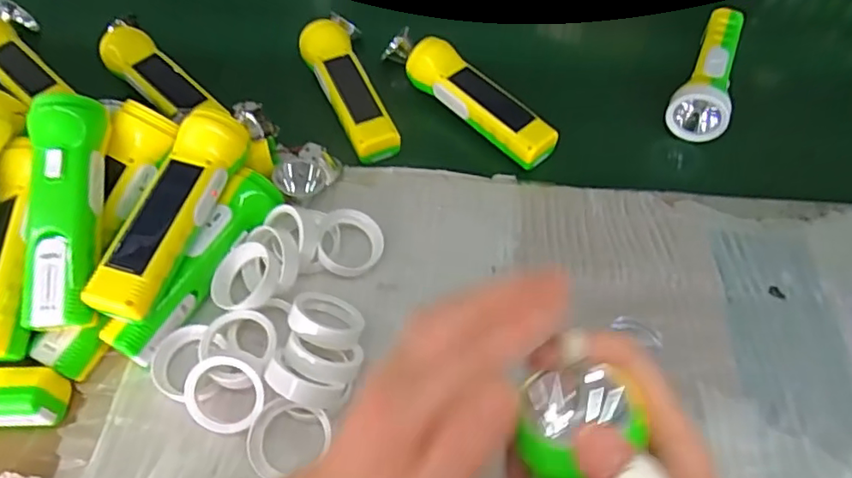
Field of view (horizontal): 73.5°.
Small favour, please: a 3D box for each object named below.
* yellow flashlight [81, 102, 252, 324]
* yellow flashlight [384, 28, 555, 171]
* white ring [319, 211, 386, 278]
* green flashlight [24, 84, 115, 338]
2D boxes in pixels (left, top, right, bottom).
[{"bbox_3d":[-0.178,-0.022,0.398,0.044,0.042,0.155,17,58,11],"label":"yellow flashlight"},{"bbox_3d":[0.034,-0.136,0.518,0.188,0.036,0.037,38,64,23],"label":"yellow flashlight"},{"bbox_3d":[-0.059,0.003,0.450,0.053,0.010,0.052,1,86,-19],"label":"white ring"},{"bbox_3d":[-0.249,-0.021,0.392,0.045,0.033,0.161,-2,80,-1],"label":"green flashlight"}]

